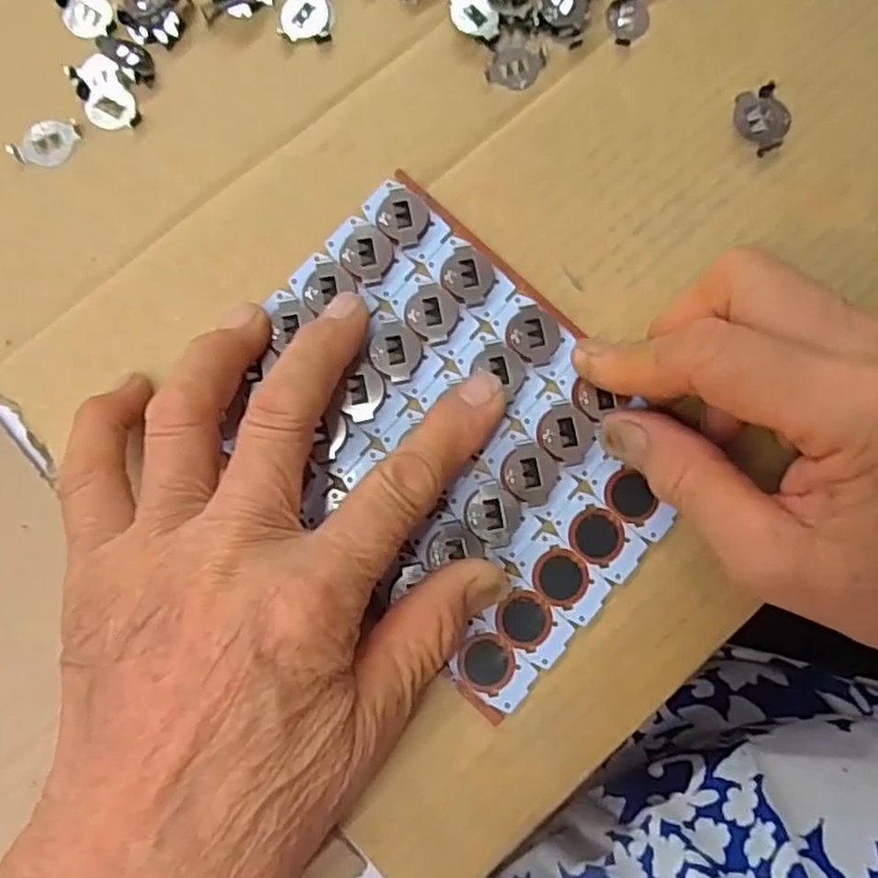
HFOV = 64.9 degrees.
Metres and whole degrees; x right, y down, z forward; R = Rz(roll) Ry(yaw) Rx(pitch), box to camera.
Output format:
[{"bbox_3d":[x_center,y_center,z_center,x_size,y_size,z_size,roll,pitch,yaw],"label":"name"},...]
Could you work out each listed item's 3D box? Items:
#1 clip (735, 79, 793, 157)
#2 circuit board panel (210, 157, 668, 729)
[{"bbox_3d":[0.116,-0.114,0.247,0.022,0.004,0.022,-30,85,-5],"label":"clip"},{"bbox_3d":[0.004,-0.005,0.228,0.102,0.004,0.148,-42,86,-6],"label":"circuit board panel"}]

